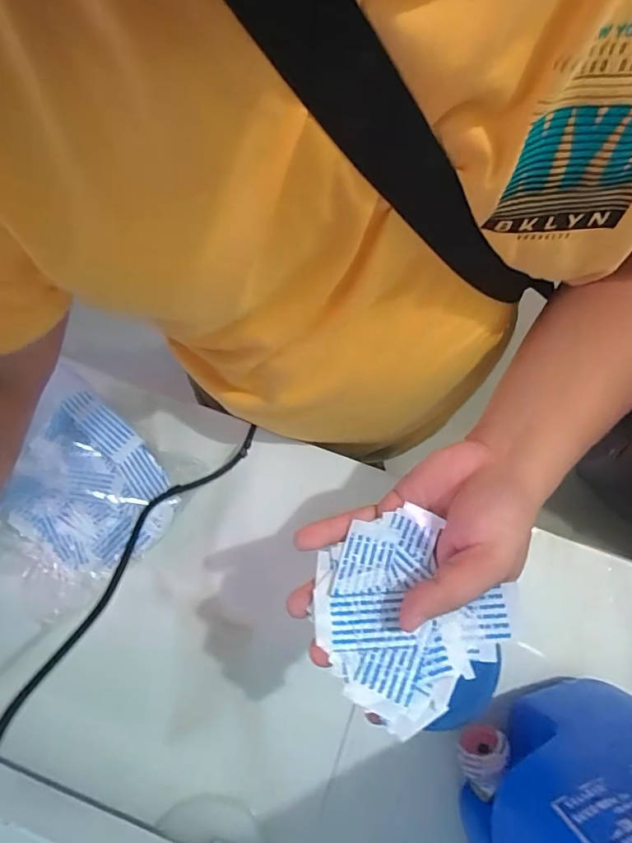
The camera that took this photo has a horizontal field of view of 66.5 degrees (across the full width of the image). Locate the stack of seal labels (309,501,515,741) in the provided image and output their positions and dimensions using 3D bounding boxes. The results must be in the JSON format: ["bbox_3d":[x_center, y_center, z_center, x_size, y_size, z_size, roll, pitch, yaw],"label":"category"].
[{"bbox_3d":[0.047,0.108,0.278,0.097,0.030,0.103,-37,64,-10],"label":"stack of seal labels"}]

